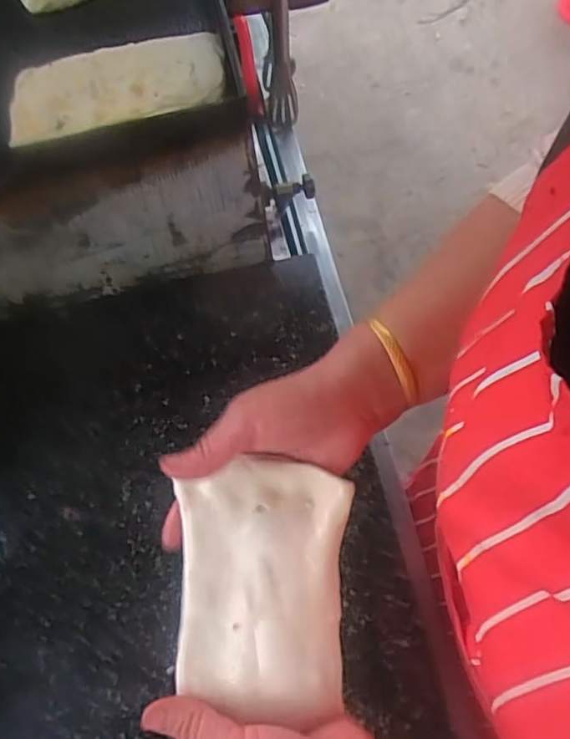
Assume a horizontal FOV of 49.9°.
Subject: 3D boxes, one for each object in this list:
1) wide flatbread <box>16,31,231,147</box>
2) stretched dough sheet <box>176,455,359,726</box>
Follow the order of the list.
[{"bbox_3d":[-0.130,-0.221,0.477,0.166,0.013,0.087,-14,67,-3],"label":"wide flatbread"},{"bbox_3d":[-0.013,0.127,0.366,0.096,0.024,0.137,3,72,7],"label":"stretched dough sheet"}]

